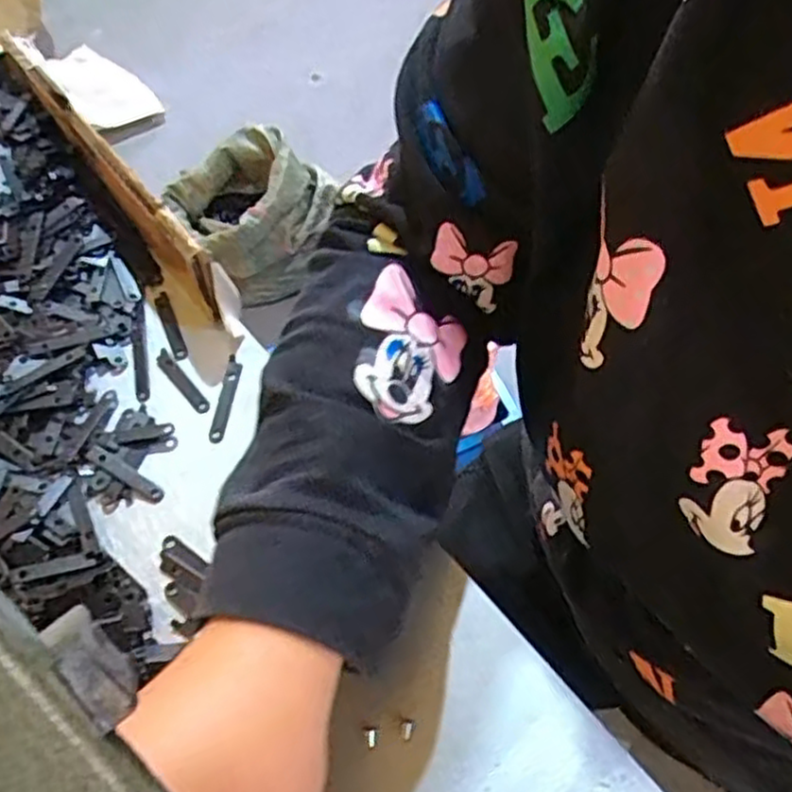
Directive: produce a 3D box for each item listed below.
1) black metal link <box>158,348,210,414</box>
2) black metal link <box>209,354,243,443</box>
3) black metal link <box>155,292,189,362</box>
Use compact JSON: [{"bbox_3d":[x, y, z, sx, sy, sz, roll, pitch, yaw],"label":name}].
[{"bbox_3d":[-0.124,-0.008,0.430,0.009,0.004,0.052,-38,63,-14],"label":"black metal link"},{"bbox_3d":[-0.095,0.000,0.422,0.011,0.007,0.053,3,61,9],"label":"black metal link"},{"bbox_3d":[-0.138,-0.044,0.458,0.009,0.004,0.056,-25,60,-7],"label":"black metal link"}]

